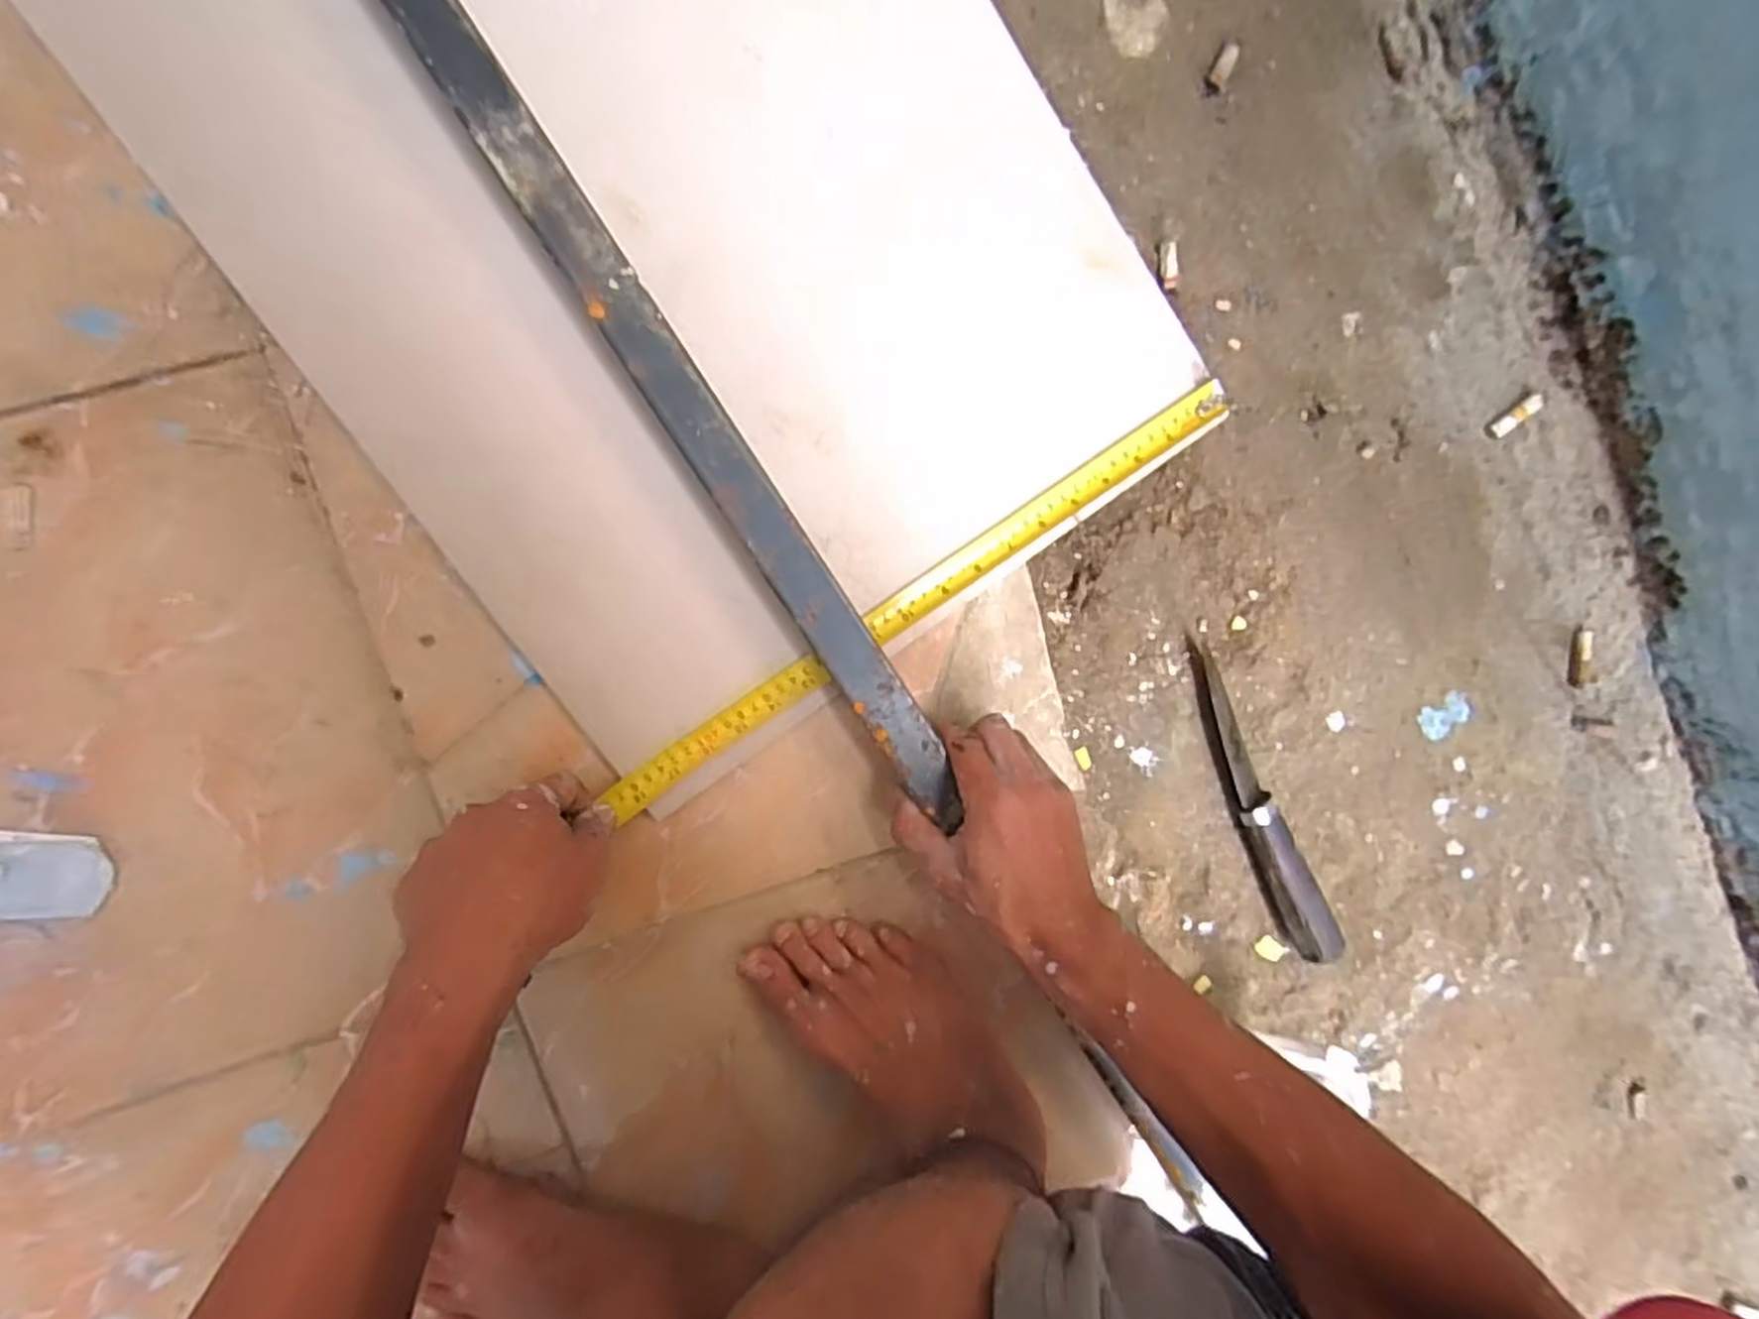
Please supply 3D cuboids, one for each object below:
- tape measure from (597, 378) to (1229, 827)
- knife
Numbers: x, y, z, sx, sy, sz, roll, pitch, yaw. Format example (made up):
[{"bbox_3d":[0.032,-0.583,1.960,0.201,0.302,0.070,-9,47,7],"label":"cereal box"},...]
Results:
[{"bbox_3d":[0.028,-0.041,0.504,0.467,0.008,0.024,-34,99,-3],"label":"tape measure"},{"bbox_3d":[0.267,0.106,0.550,0.032,0.028,0.240,-27,99,-4],"label":"knife"}]

